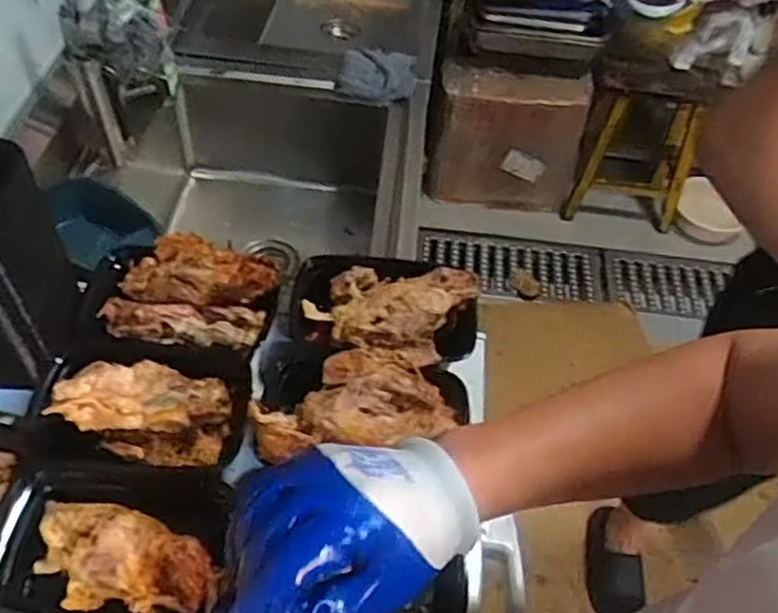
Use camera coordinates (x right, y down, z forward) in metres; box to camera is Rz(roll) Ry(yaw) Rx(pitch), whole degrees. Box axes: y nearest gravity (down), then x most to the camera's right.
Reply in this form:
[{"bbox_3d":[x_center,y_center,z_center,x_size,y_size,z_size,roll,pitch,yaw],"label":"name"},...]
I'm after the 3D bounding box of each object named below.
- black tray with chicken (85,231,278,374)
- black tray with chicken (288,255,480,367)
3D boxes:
[{"bbox_3d":[-0.230,-0.007,0.777,0.205,0.072,0.128,5,51,-1],"label":"black tray with chicken"},{"bbox_3d":[-0.007,-0.006,0.788,0.206,0.069,0.153,7,51,1],"label":"black tray with chicken"}]

